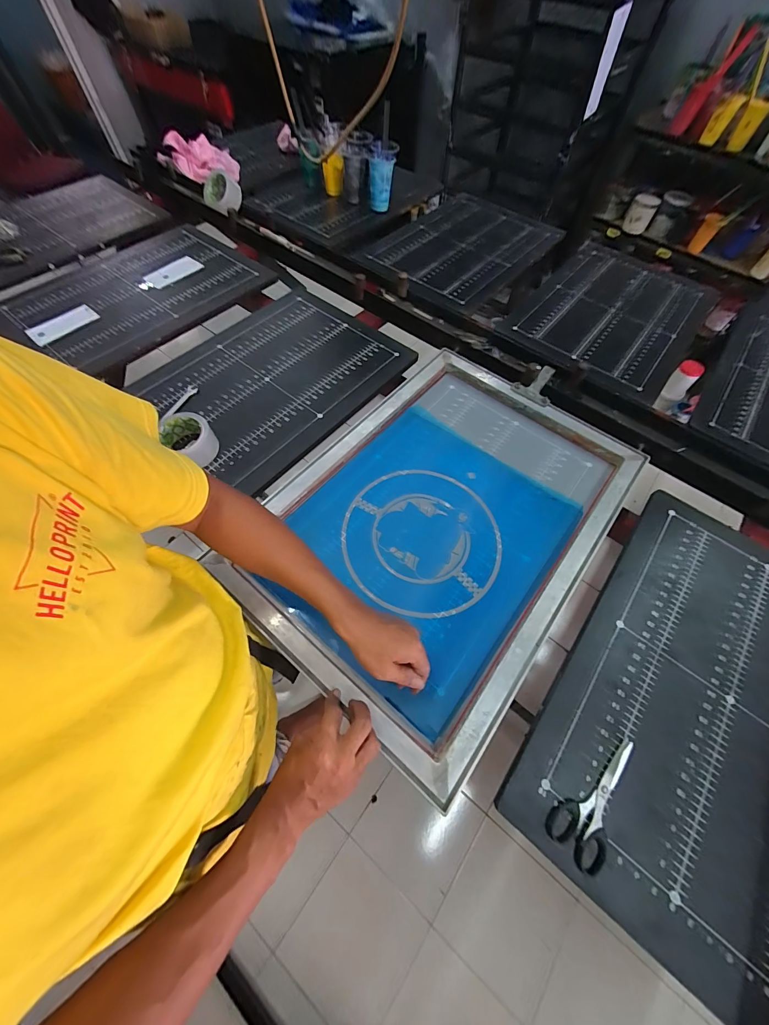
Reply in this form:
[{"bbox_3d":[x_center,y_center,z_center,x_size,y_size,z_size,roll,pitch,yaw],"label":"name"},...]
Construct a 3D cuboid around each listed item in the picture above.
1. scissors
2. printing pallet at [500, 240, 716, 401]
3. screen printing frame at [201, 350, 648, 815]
[{"bbox_3d":[0.261,0.344,0.410,0.149,0.006,0.065,-40,70,-21],"label":"scissors"},{"bbox_3d":[0.601,-0.534,0.883,0.399,0.033,0.609,37,66,16],"label":"printing pallet"},{"bbox_3d":[0.102,-0.008,0.588,0.474,0.038,0.664,36,66,16],"label":"screen printing frame"}]

